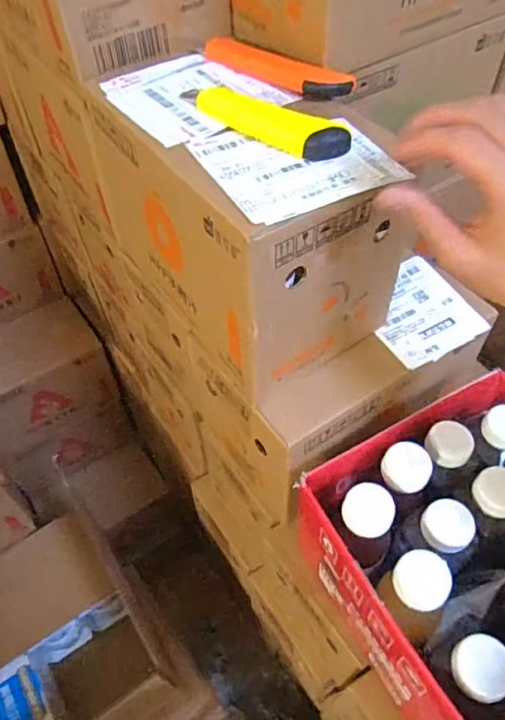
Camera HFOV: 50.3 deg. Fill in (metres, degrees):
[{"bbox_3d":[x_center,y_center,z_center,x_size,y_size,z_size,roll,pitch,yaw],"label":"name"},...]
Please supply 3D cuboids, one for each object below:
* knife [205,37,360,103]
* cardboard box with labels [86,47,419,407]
[{"bbox_3d":[0.017,-0.250,0.464,0.143,0.018,0.033,31,60,23],"label":"knife"},{"bbox_3d":[-0.009,-0.136,0.492,0.159,0.193,0.255,-30,57,-18],"label":"cardboard box with labels"}]

